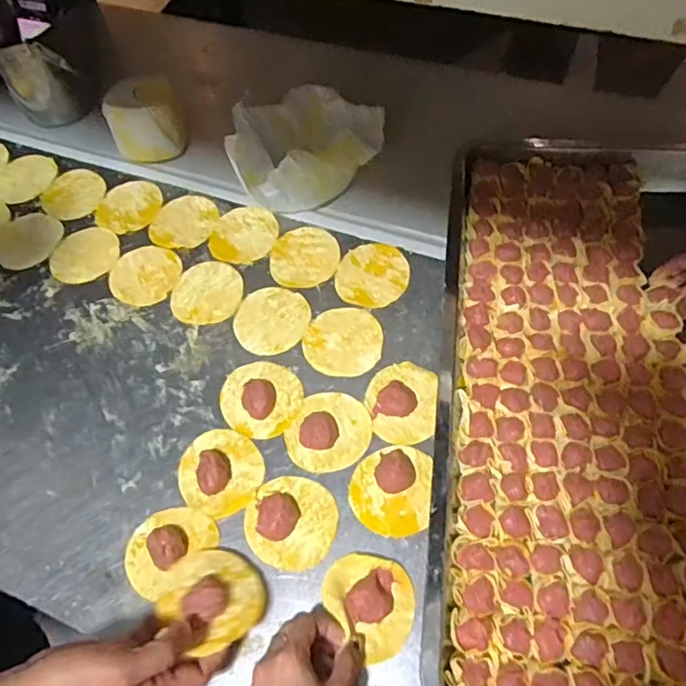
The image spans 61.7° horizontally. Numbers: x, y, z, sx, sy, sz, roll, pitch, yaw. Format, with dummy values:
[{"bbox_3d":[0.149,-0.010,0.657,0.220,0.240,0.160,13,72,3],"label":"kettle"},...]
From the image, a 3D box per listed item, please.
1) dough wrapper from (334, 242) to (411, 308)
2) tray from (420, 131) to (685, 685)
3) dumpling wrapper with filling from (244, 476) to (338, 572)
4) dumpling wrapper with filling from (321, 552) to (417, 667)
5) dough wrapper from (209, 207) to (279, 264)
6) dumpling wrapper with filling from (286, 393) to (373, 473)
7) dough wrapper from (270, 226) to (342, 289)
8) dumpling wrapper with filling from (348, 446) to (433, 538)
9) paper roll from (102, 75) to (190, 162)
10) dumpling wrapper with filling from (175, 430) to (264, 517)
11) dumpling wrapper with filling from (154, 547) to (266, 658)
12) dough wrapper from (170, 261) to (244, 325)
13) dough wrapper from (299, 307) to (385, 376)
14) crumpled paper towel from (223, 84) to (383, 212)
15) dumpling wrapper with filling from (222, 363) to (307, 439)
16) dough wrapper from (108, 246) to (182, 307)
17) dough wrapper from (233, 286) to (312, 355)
[{"bbox_3d":[0.034,-0.079,0.661,0.081,0.004,0.088,-2,61,4],"label":"dough wrapper"},{"bbox_3d":[0.307,0.041,0.545,0.418,0.048,0.584,5,61,7],"label":"tray"},{"bbox_3d":[-0.048,0.159,0.520,0.081,0.021,0.078,-2,60,3],"label":"dumpling wrapper with filling"},{"bbox_3d":[0.025,0.214,0.480,0.066,0.019,0.082,-30,63,-13],"label":"dumpling wrapper with filling"},{"bbox_3d":[-0.123,-0.135,0.705,0.079,0.004,0.085,-2,60,3],"label":"dough wrapper"},{"bbox_3d":[-0.013,0.087,0.567,0.077,0.014,0.084,-2,60,3],"label":"dumpling wrapper with filling"},{"bbox_3d":[-0.045,-0.103,0.682,0.081,0.004,0.088,-2,60,3],"label":"dough wrapper"},{"bbox_3d":[0.044,0.133,0.532,0.075,0.020,0.082,-2,60,3],"label":"dumpling wrapper with filling"},{"bbox_3d":[-0.266,-0.305,0.767,0.095,0.089,0.085,-20,62,-6],"label":"paper roll"},{"bbox_3d":[-0.121,0.120,0.553,0.085,0.022,0.080,-2,60,3],"label":"dumpling wrapper with filling"},{"bbox_3d":[-0.108,0.208,0.484,0.081,0.023,0.081,23,34,12],"label":"dumpling wrapper with filling"},{"bbox_3d":[-0.158,-0.059,0.668,0.081,0.005,0.083,-2,60,3],"label":"dough wrapper"},{"bbox_3d":[-0.001,-0.003,0.619,0.084,0.004,0.083,-2,60,3],"label":"dough wrapper"},{"bbox_3d":[-0.045,-0.245,0.718,0.185,0.083,0.160,1,60,4],"label":"crumpled paper towel"},{"bbox_3d":[-0.087,0.051,0.589,0.084,0.020,0.080,-2,60,3],"label":"dumpling wrapper with filling"},{"bbox_3d":[-0.238,-0.083,0.687,0.086,0.004,0.083,-2,60,3],"label":"dough wrapper"},{"bbox_3d":[-0.079,-0.026,0.645,0.084,0.004,0.083,-2,64,5],"label":"dough wrapper"}]

